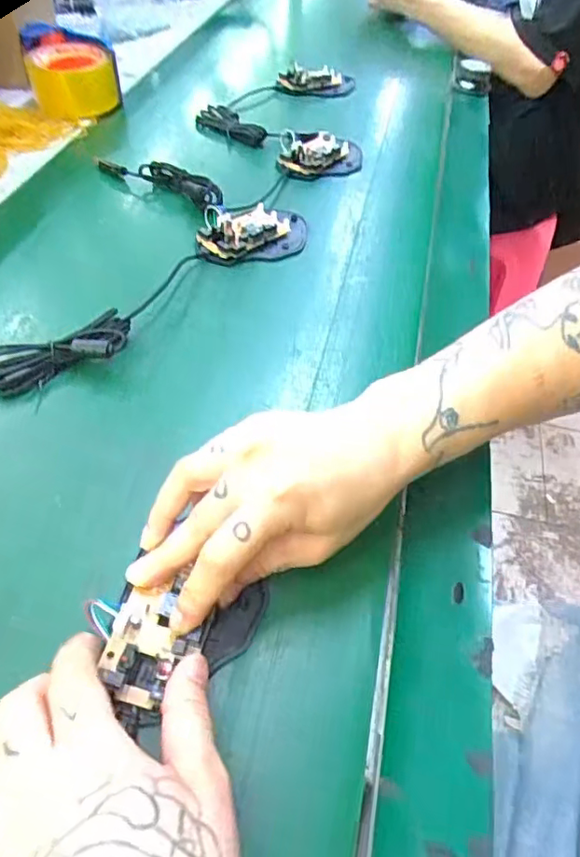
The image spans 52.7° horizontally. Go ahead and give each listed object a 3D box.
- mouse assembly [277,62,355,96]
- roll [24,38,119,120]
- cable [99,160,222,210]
[{"bbox_3d":[0.038,-0.495,0.830,0.104,0.022,0.053,4,49,-2],"label":"mouse assembly"},{"bbox_3d":[-0.278,-0.450,0.741,0.099,0.067,0.107,-15,52,-17],"label":"roll"},{"bbox_3d":[-0.134,-0.258,0.597,0.148,0.026,0.022,28,53,18],"label":"cable"}]

